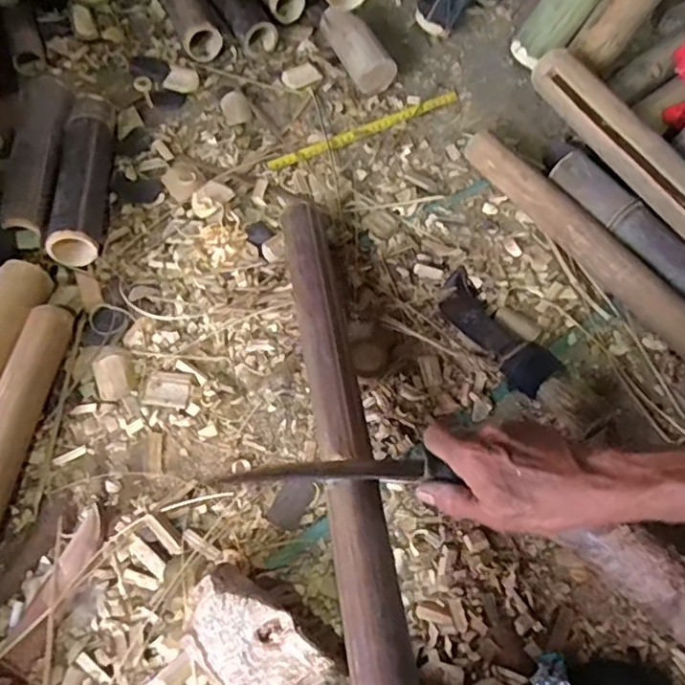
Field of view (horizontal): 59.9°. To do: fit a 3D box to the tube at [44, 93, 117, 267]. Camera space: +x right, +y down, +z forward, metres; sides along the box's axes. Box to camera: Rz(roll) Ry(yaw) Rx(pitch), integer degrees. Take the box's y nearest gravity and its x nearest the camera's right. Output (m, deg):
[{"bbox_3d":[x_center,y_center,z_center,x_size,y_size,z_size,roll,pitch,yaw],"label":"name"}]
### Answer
[{"bbox_3d":[-0.321,-0.211,0.756,0.064,0.060,0.264,-4,61,-1],"label":"tube"}]

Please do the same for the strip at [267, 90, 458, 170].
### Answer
[{"bbox_3d":[0.033,-0.301,0.837,0.298,0.005,0.022,-26,64,-13],"label":"strip"}]

